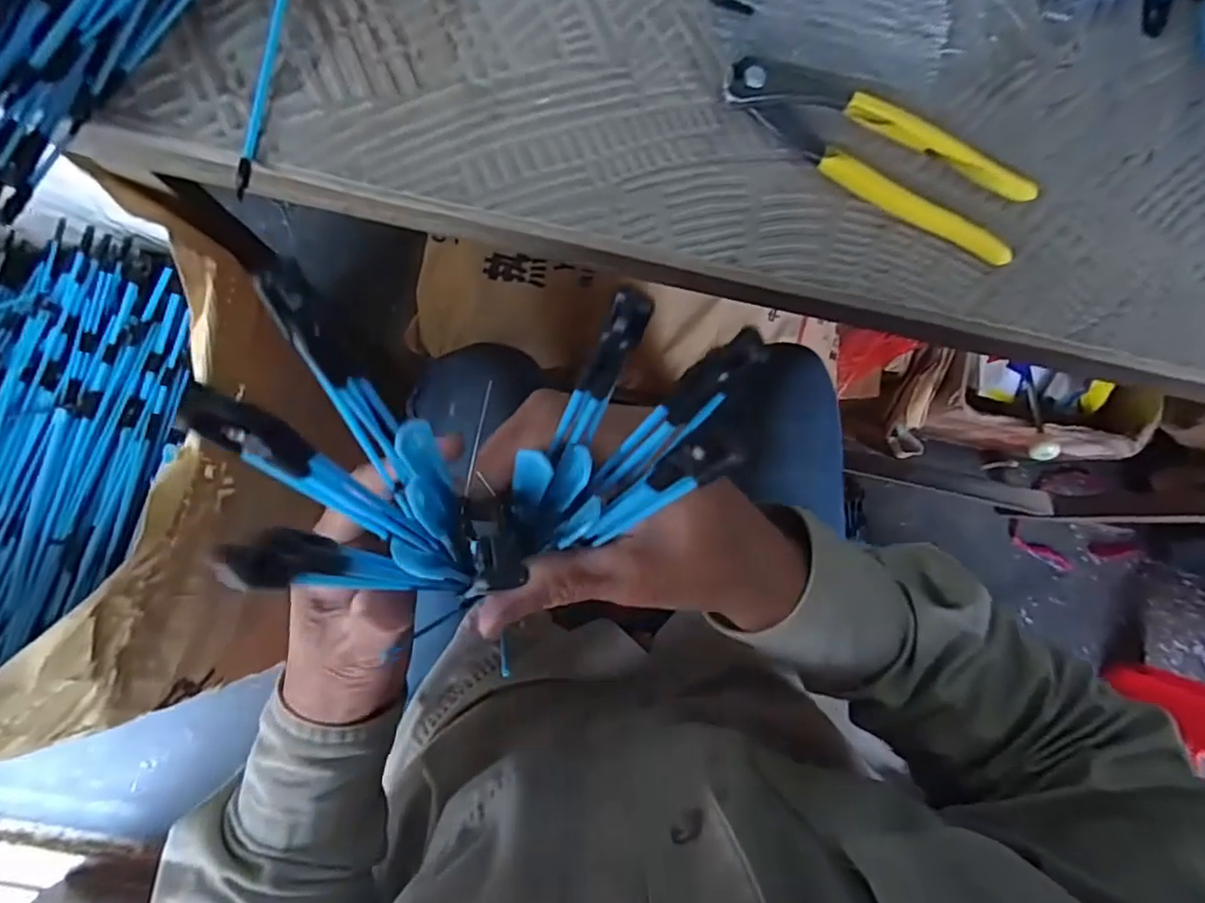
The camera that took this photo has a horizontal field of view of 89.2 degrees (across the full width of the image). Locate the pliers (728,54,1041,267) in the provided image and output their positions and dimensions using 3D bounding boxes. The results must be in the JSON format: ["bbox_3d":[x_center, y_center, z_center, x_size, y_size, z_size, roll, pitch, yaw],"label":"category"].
[{"bbox_3d":[0.137,-0.149,0.306,0.162,0.016,0.045,26,83,-2],"label":"pliers"}]

